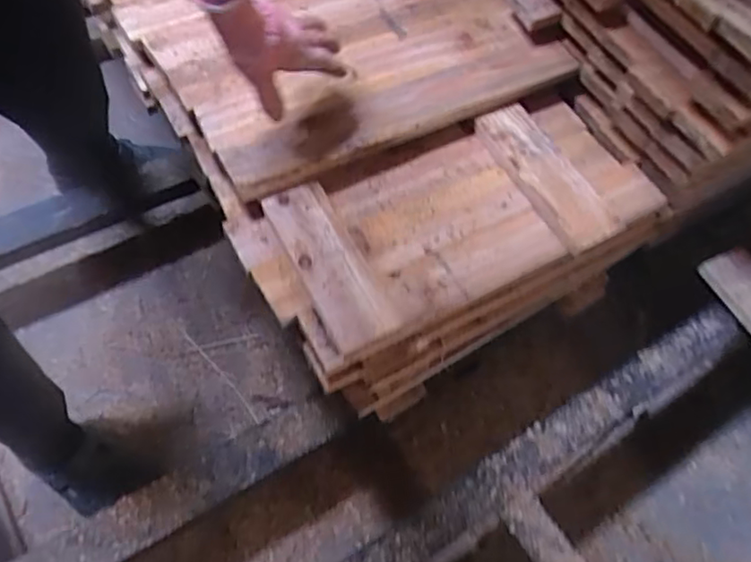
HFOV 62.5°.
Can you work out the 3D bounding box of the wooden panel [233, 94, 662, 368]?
[{"bbox_3d":[0.111,-0.082,0.756,0.519,0.041,0.215,-22,65,-22],"label":"wooden panel"}]

